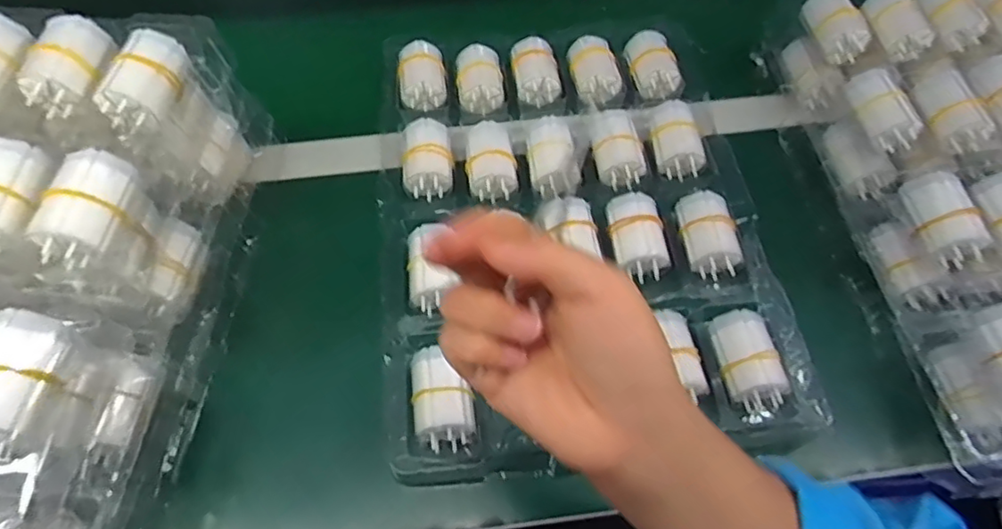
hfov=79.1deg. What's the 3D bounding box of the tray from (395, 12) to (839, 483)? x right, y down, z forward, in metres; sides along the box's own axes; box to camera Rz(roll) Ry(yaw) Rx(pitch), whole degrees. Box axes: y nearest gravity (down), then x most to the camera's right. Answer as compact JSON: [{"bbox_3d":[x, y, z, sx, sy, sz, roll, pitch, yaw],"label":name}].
[{"bbox_3d":[0.053,-0.053,0.480,0.277,0.037,0.396,-5,60,-3],"label":"tray"}]

